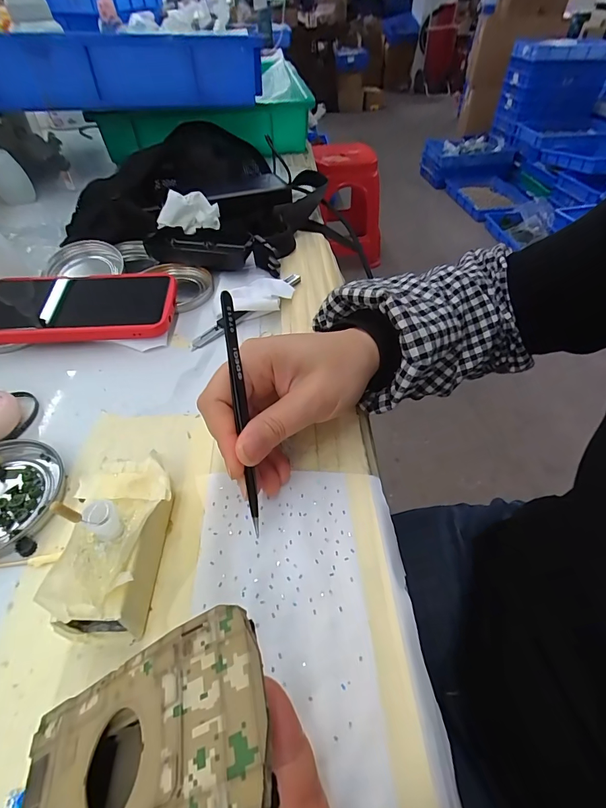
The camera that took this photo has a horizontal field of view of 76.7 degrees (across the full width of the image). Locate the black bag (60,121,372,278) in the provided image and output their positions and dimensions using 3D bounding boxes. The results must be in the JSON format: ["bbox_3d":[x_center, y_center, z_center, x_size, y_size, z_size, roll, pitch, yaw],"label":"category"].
[{"bbox_3d":[-0.120,-0.265,0.468,0.288,0.076,0.264,6,49,5],"label":"black bag"}]

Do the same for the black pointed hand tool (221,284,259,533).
[{"bbox_3d":[-0.034,0.007,0.211,0.006,0.131,0.008,-7,7,-7],"label":"black pointed hand tool"}]

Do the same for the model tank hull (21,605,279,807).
[{"bbox_3d":[-0.045,0.100,0.110,0.093,0.019,0.049,-36,49,16],"label":"model tank hull"}]

